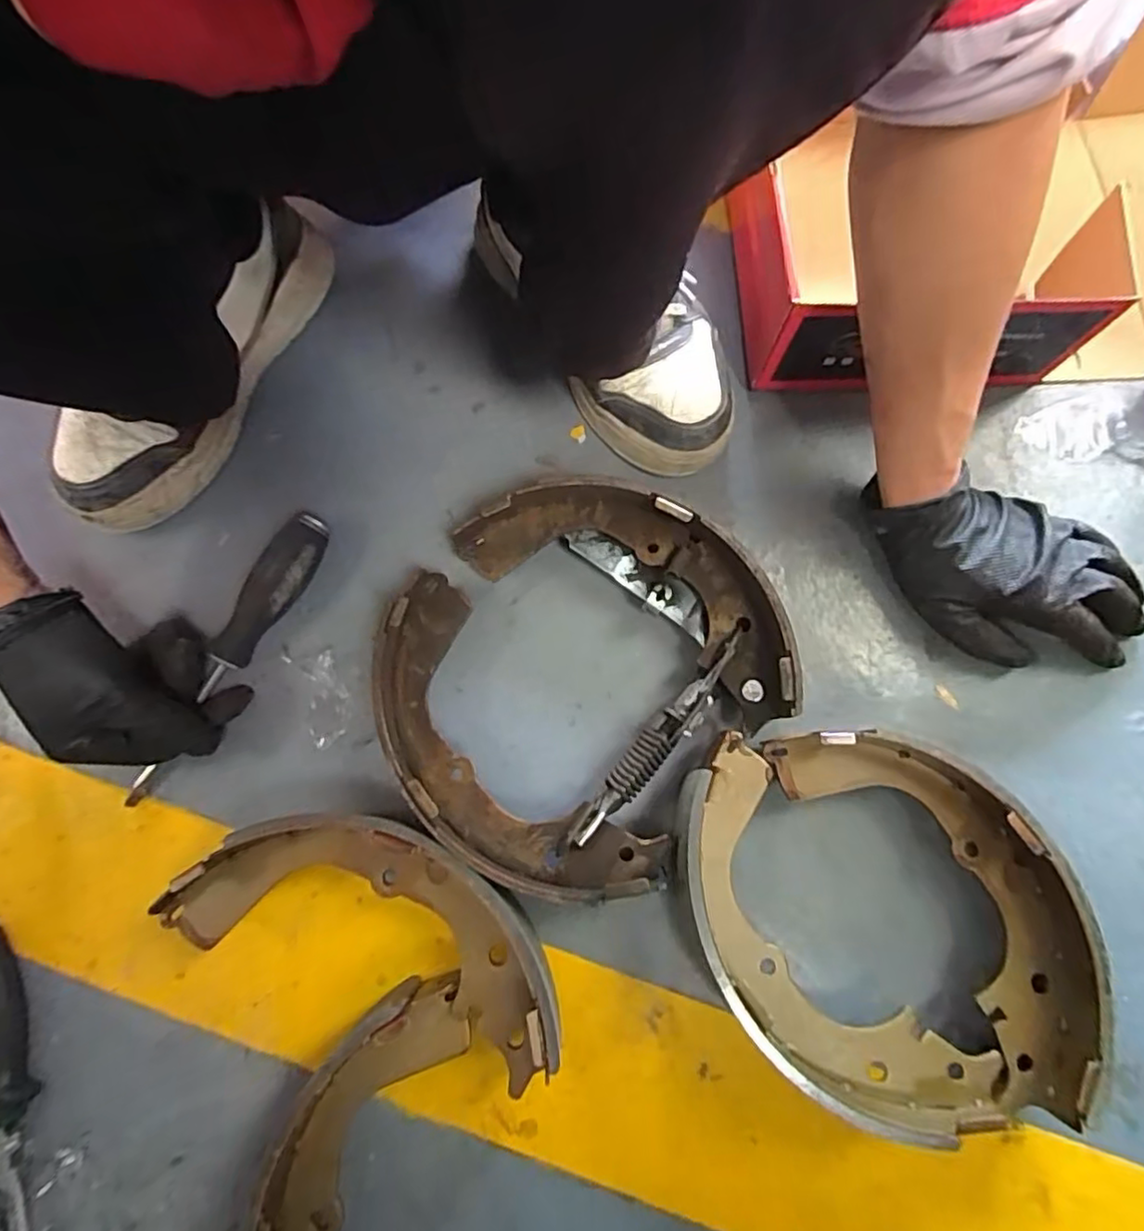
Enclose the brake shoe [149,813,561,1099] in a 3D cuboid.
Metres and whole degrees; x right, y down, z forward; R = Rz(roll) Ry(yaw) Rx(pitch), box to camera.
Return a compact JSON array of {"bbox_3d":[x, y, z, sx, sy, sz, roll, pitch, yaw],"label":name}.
[{"bbox_3d":[-0.108,0.174,0.373,0.233,0.058,0.103,22,77,6],"label":"brake shoe"}]

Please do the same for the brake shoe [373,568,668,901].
[{"bbox_3d":[-0.050,0.086,0.397,0.094,0.059,0.232,-40,79,-9],"label":"brake shoe"}]

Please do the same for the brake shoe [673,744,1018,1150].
[{"bbox_3d":[0.133,0.192,0.368,0.095,0.059,0.230,-35,78,-8],"label":"brake shoe"}]

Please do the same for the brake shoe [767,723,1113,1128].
[{"bbox_3d":[0.222,0.156,0.381,0.100,0.057,0.233,-33,78,-7],"label":"brake shoe"}]

